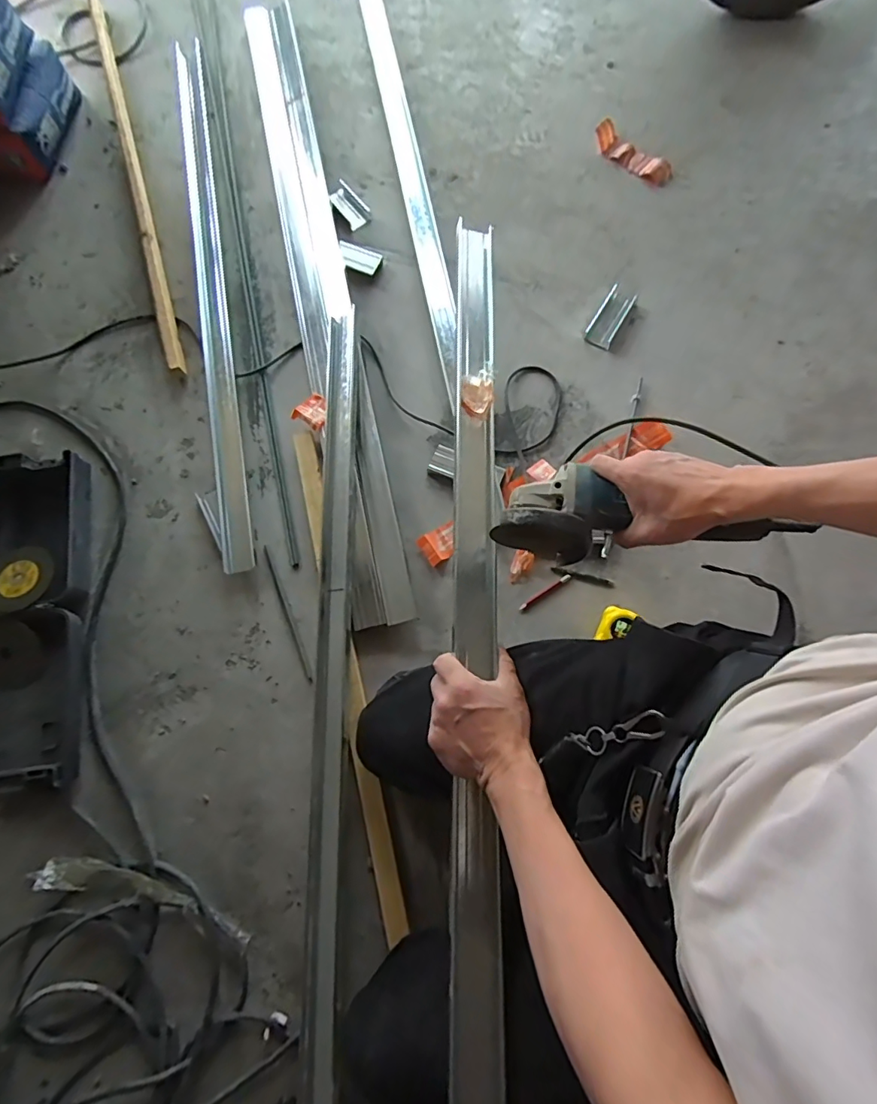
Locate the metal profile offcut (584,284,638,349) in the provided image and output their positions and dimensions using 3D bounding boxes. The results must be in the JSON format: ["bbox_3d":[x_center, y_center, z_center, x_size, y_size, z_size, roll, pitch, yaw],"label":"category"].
[{"bbox_3d":[0.310,-0.425,0.902,0.049,0.028,0.124,29,79,7],"label":"metal profile offcut"}]

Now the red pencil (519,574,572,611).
[{"bbox_3d":[0.166,0.062,0.787,0.095,0.004,0.011,-31,78,-7],"label":"red pencil"}]

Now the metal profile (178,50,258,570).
[{"bbox_3d":[-0.433,-0.525,0.950,0.062,0.032,1.167,-11,77,-2],"label":"metal profile"}]

